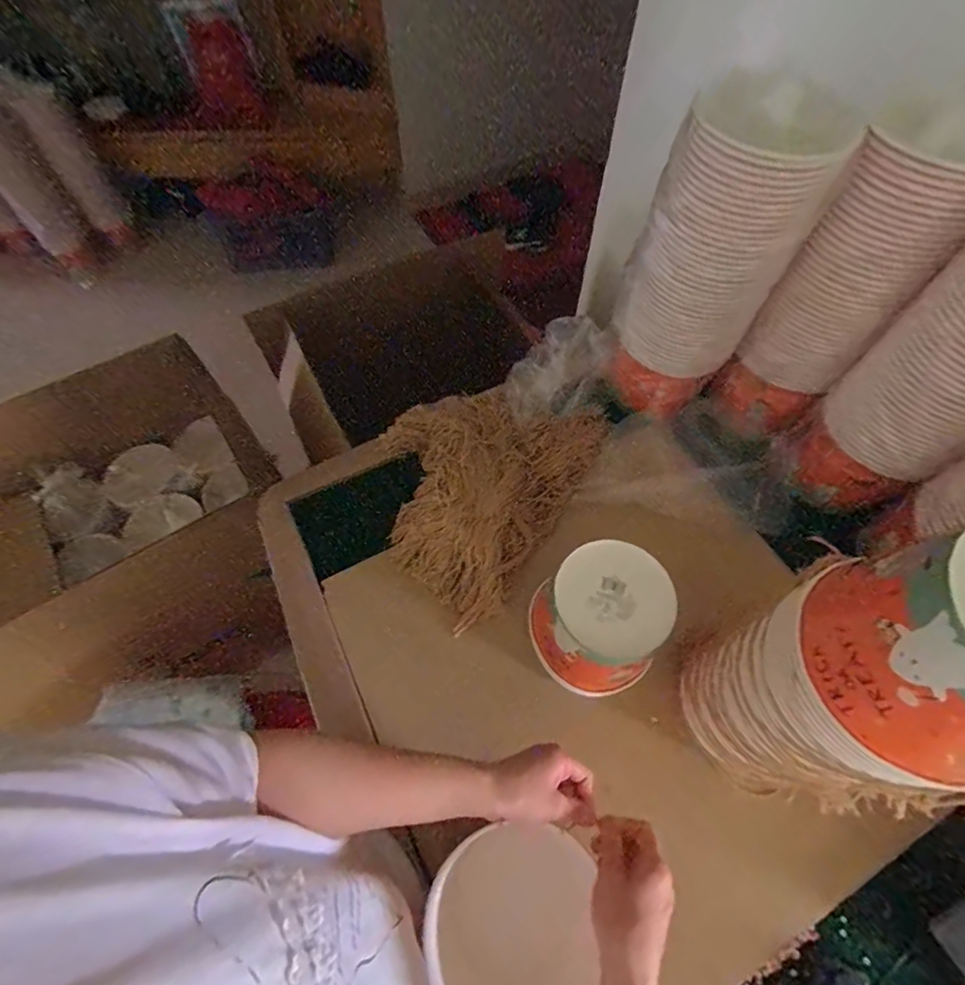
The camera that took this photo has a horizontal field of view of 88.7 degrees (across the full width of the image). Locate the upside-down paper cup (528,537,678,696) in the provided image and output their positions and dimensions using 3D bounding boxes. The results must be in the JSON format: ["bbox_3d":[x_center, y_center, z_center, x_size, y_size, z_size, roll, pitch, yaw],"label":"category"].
[{"bbox_3d":[0.136,0.151,0.578,0.134,0.139,0.138,0,62,0],"label":"upside-down paper cup"}]

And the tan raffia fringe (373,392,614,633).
[{"bbox_3d":[-0.010,-0.035,0.743,0.305,0.061,0.382,33,67,17],"label":"tan raffia fringe"}]

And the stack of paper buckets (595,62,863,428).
[{"bbox_3d":[0.281,-0.275,0.637,0.170,0.388,0.146,29,66,15],"label":"stack of paper buckets"}]

